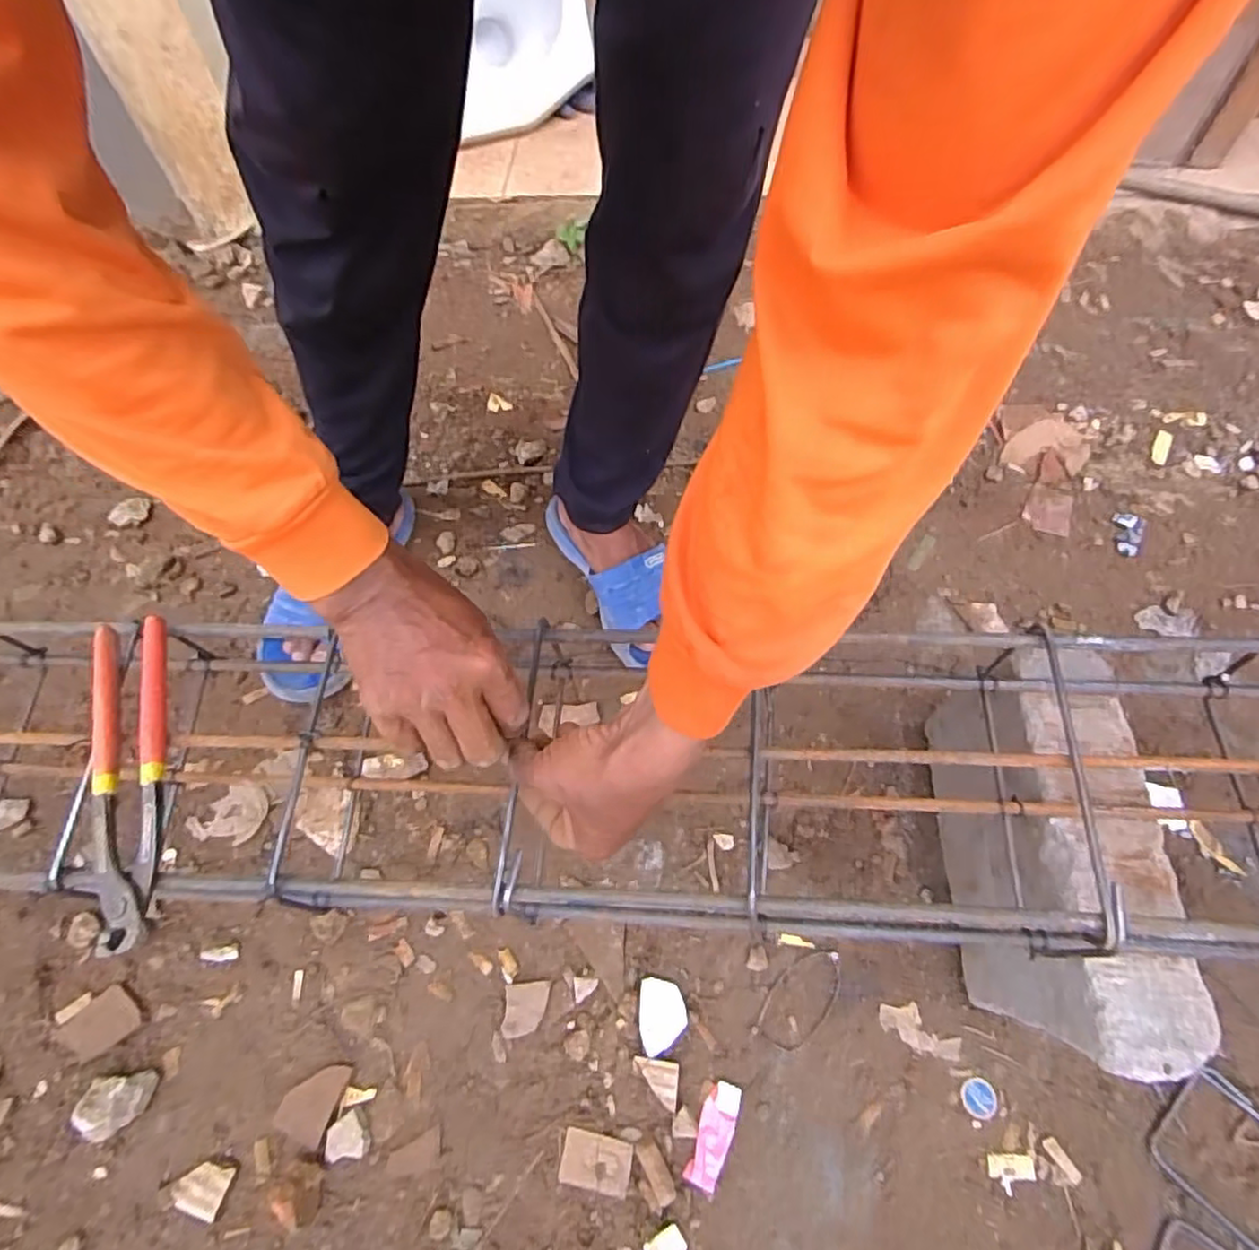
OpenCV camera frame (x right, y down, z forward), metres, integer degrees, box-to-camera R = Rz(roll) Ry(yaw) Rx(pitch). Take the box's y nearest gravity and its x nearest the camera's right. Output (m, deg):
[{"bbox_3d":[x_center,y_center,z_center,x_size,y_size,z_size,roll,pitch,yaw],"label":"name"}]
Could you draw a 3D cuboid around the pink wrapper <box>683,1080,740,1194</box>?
[{"bbox_3d":[0.069,0.411,0.538,0.027,0.004,0.072,19,63,11],"label":"pink wrapper"}]

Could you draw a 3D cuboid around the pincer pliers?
[{"bbox_3d":[-0.332,0.097,0.436,0.042,0.024,0.218,-13,61,-6],"label":"pincer pliers"}]

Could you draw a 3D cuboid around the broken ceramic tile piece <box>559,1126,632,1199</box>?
[{"bbox_3d":[-0.027,0.432,0.534,0.055,0.007,0.036,9,62,6],"label":"broken ceramic tile piece"}]

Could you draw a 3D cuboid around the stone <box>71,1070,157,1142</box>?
[{"bbox_3d":[-0.421,0.392,0.542,0.043,0.037,0.042,-1,61,1],"label":"stone"}]

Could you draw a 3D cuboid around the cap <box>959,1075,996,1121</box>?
[{"bbox_3d":[0.287,0.387,0.544,0.027,0.004,0.028,-1,61,1],"label":"cap"}]

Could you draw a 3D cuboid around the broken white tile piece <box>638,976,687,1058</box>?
[{"bbox_3d":[0.029,0.340,0.577,0.040,0.004,0.057,3,61,3],"label":"broken white tile piece"}]

